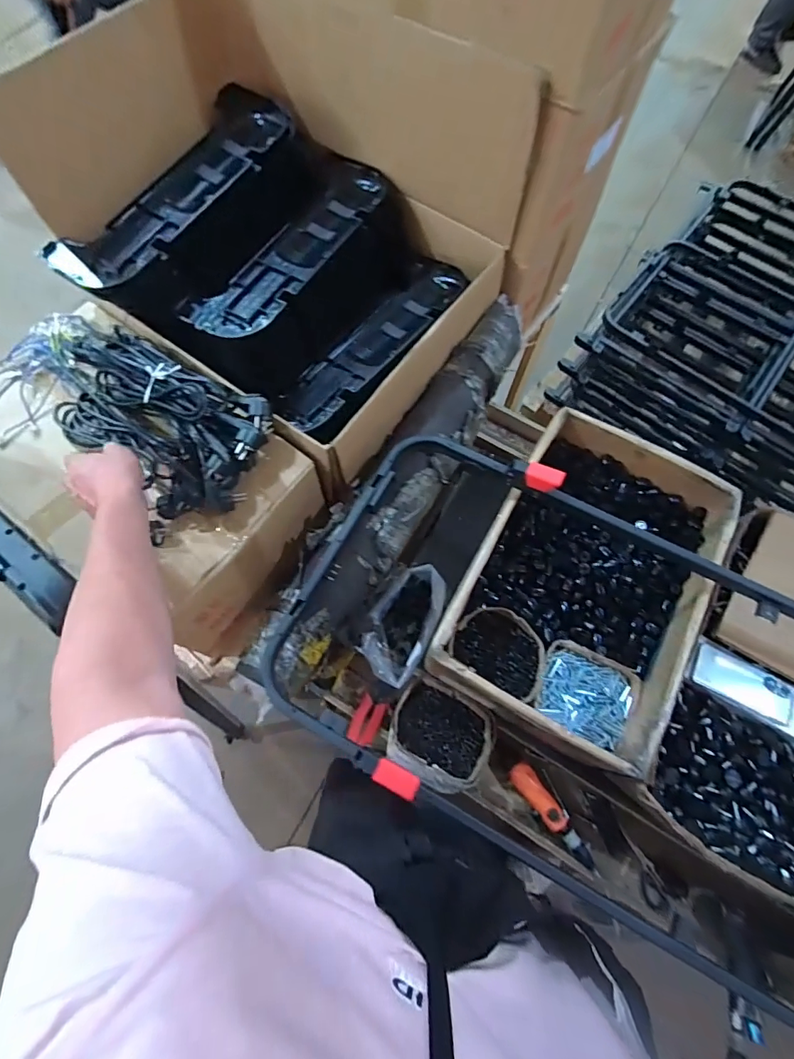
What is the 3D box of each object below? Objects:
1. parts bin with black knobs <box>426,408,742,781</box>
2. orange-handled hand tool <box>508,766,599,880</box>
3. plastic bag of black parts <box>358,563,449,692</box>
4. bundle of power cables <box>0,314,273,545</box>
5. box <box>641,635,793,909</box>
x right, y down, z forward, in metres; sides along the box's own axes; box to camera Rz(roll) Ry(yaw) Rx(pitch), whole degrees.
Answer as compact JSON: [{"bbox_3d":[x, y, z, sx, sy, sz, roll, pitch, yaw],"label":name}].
[{"bbox_3d":[0.323,0.079,0.822,0.351,0.132,0.541,27,71,10],"label":"parts bin with black knobs"},{"bbox_3d":[0.267,0.486,0.800,0.037,0.028,0.191,-35,73,-13],"label":"orange-handled hand tool"},{"bbox_3d":[0.012,0.166,0.852,0.108,0.115,0.208,24,71,9],"label":"plastic bag of black parts"},{"bbox_3d":[-0.438,-0.188,0.753,0.486,0.095,0.243,26,71,16],"label":"bundle of power cables"},{"bbox_3d":[0.560,0.368,0.735,0.315,0.127,0.321,29,71,10],"label":"box"}]

